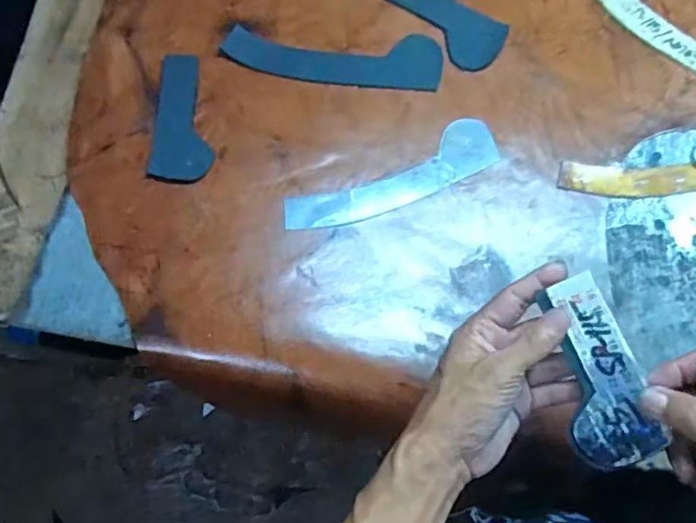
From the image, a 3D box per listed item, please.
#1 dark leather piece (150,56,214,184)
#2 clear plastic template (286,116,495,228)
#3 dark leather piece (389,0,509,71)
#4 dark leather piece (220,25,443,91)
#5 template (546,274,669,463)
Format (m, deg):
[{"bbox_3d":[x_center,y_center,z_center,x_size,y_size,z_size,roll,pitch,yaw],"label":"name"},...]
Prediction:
[{"bbox_3d":[-0.149,-0.132,0.548,0.053,0.005,0.124,3,76,1],"label":"dark leather piece"},{"bbox_3d":[0.041,-0.072,0.535,0.197,0.004,0.049,-26,77,-6],"label":"clear plastic template"},{"bbox_3d":[0.056,-0.252,0.579,0.204,0.012,0.055,33,78,8],"label":"dark leather piece"},{"bbox_3d":[-0.013,-0.194,0.567,0.201,0.005,0.053,4,82,-1],"label":"dark leather piece"},{"bbox_3d":[0.158,0.071,0.382,0.049,0.004,0.121,-22,89,17],"label":"template"}]

